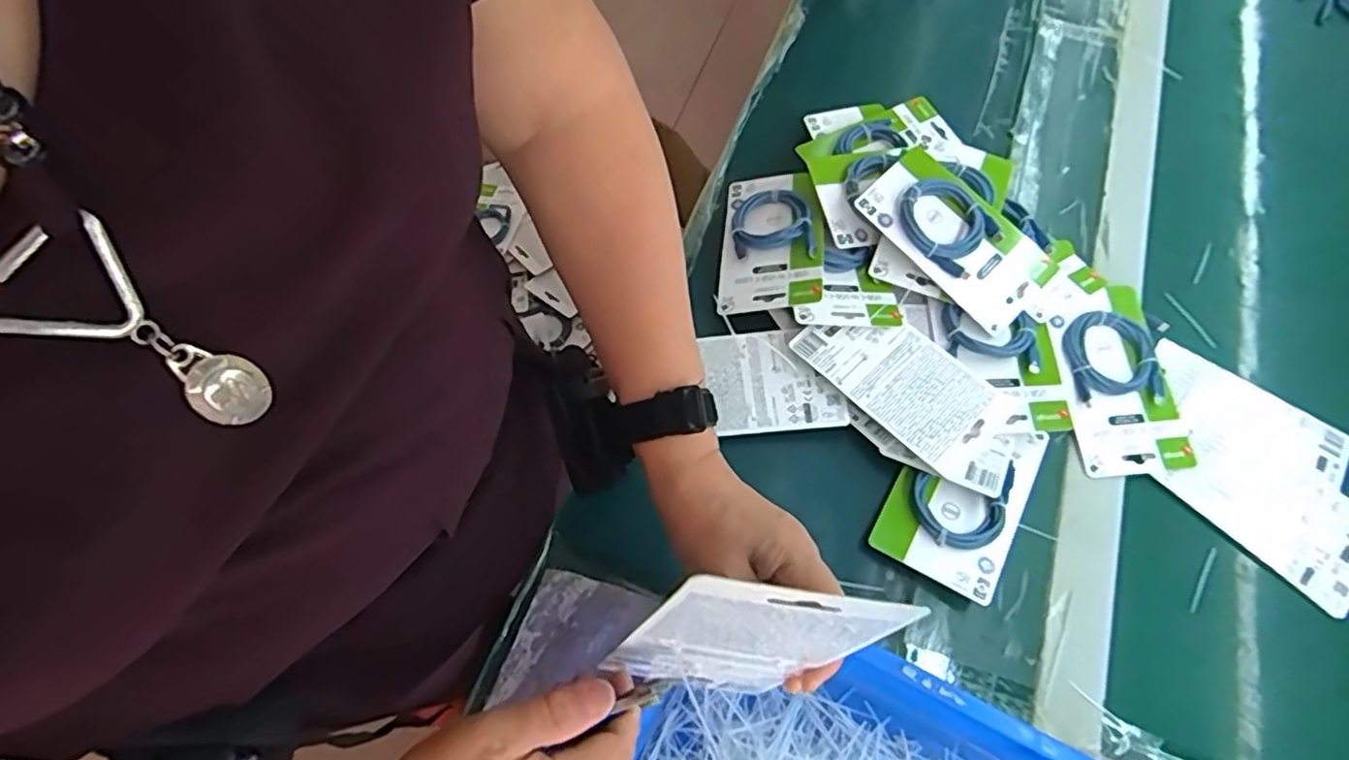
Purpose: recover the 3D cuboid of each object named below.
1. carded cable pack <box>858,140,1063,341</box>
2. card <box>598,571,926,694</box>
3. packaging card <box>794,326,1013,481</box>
[{"bbox_3d":[0.266,-0.136,0.642,0.098,0.017,0.178,-41,83,-11],"label":"carded cable pack"},{"bbox_3d":[0.029,0.124,0.319,0.095,0.162,0.005,14,53,-12],"label":"card"},{"bbox_3d":[0.199,0.000,0.607,0.174,0.019,0.094,41,69,17],"label":"packaging card"}]

